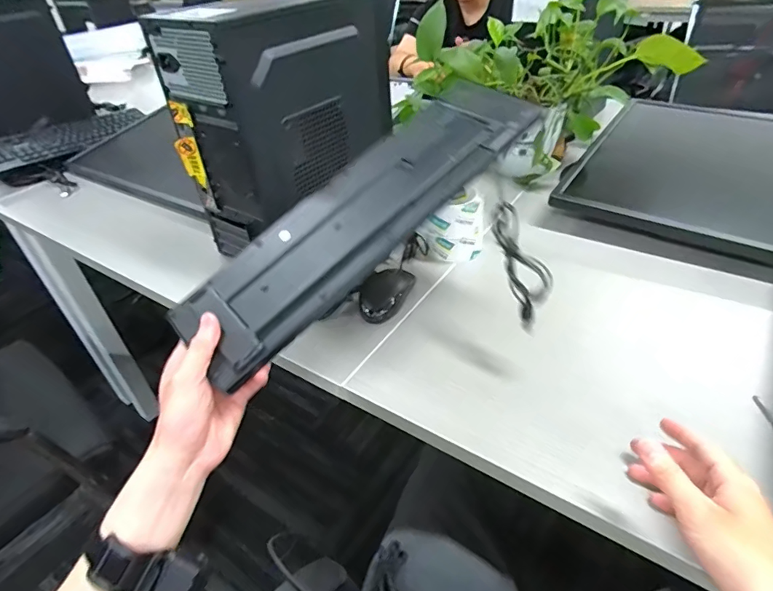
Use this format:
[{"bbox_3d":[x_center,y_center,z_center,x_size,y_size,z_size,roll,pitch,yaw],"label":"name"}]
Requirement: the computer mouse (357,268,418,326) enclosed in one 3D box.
[{"bbox_3d":[-0.004,-0.002,0.663,0.060,0.031,0.099,16,43,24],"label":"computer mouse"}]

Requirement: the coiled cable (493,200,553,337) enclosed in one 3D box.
[{"bbox_3d":[0.145,-0.033,0.497,0.041,0.135,0.014,-20,-1,9],"label":"coiled cable"}]

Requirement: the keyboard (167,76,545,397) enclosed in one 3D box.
[{"bbox_3d":[-0.024,-0.088,0.484,0.418,0.030,0.120,-43,49,-13],"label":"keyboard"}]

